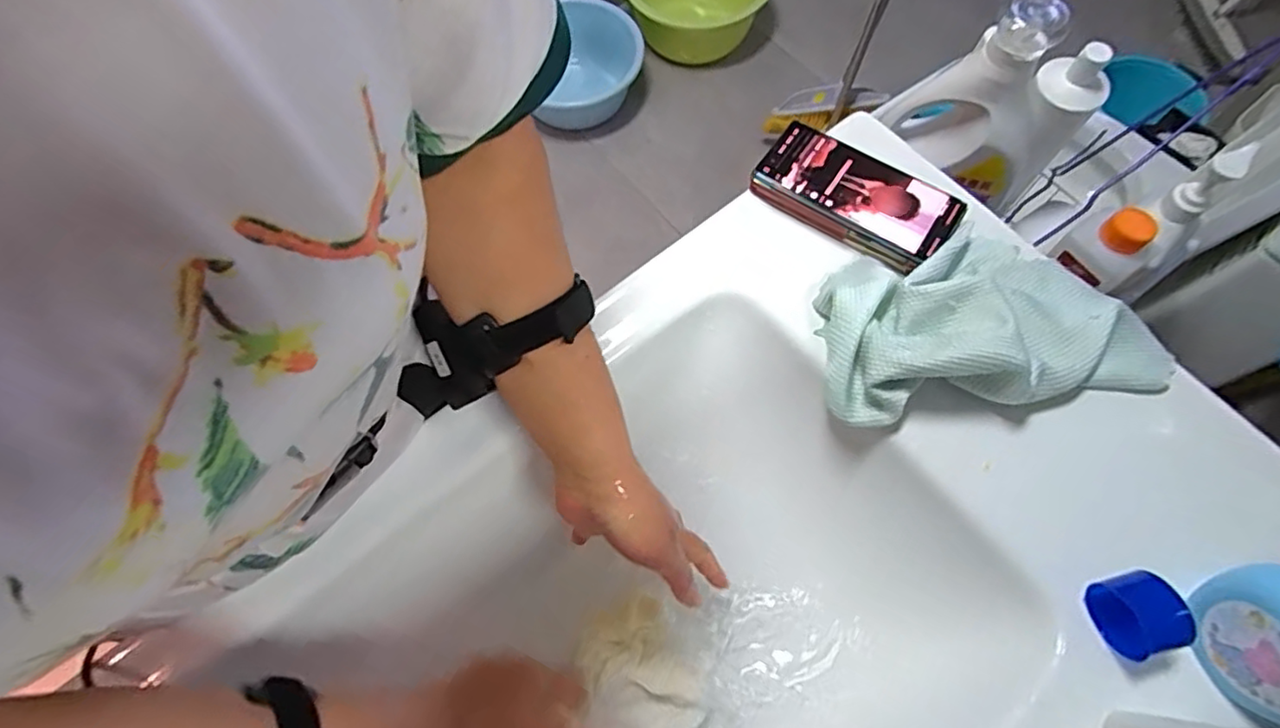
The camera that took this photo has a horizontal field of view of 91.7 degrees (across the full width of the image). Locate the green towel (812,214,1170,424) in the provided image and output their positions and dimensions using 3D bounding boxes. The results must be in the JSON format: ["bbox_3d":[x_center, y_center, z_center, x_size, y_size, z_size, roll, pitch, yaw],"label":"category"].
[{"bbox_3d":[0.255,-0.039,0.458,0.245,0.062,0.141,-7,69,-1],"label":"green towel"}]

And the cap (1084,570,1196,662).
[{"bbox_3d":[0.311,0.156,0.391,0.033,0.046,0.045,-15,69,-5],"label":"cap"}]

